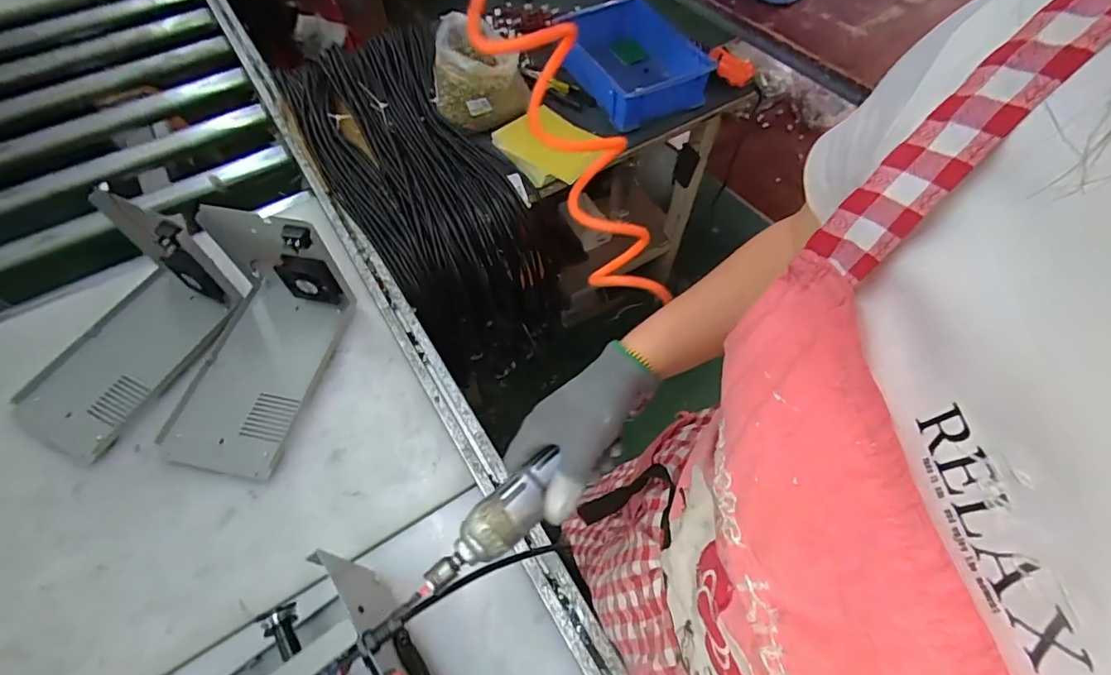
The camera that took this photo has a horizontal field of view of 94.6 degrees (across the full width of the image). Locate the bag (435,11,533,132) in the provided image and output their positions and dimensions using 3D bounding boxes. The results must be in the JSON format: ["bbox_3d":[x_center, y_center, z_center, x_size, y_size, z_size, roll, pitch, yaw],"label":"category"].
[{"bbox_3d":[-0.141,-0.501,0.952,0.176,0.129,0.202,-11,59,-6],"label":"bag"}]

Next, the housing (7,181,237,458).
[{"bbox_3d":[-0.591,-0.015,0.658,0.169,0.156,0.280,23,62,14],"label":"housing"}]

